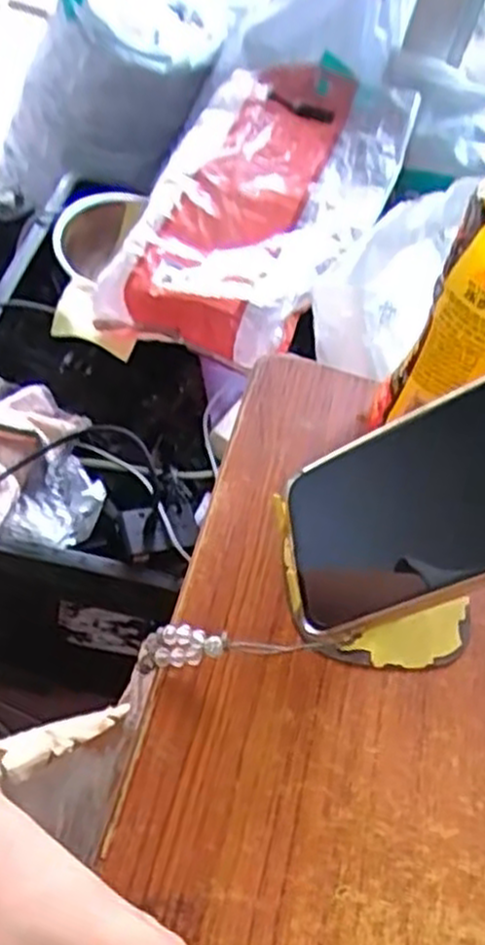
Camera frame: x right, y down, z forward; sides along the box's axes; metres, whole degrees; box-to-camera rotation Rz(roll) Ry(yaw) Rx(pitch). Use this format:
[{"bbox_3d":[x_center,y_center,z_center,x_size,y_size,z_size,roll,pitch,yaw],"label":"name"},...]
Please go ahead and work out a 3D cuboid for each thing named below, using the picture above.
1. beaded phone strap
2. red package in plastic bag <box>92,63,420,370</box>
[{"bbox_3d":[-0.006,0.076,0.335,0.083,0.012,0.015,-3,48,13],"label":"beaded phone strap"},{"bbox_3d":[0.028,-0.311,0.869,0.252,0.069,0.433,14,57,10],"label":"red package in plastic bag"}]

